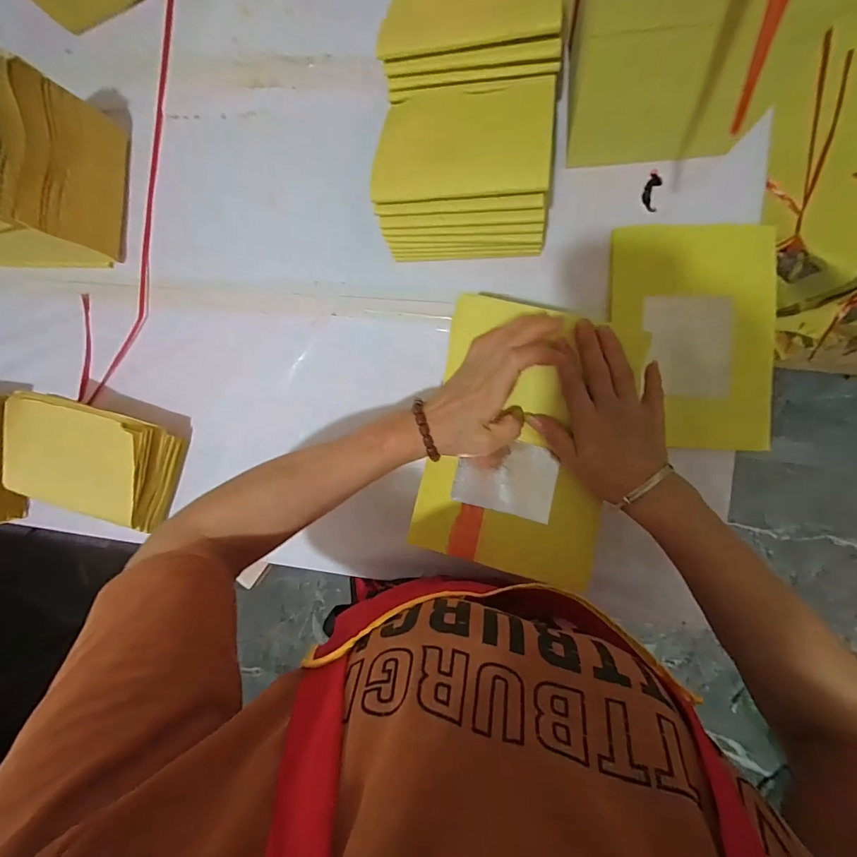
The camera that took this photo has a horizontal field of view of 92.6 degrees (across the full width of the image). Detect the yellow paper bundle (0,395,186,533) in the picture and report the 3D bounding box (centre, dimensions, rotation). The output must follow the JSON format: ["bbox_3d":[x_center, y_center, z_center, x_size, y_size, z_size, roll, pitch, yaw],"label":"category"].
[{"bbox_3d":[-0.385,0.036,0.482,0.176,0.091,0.126,13,91,8],"label":"yellow paper bundle"}]

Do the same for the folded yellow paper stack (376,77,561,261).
[{"bbox_3d":[0.034,-0.243,0.410,0.157,0.106,0.119,0,90,8],"label":"folded yellow paper stack"}]

